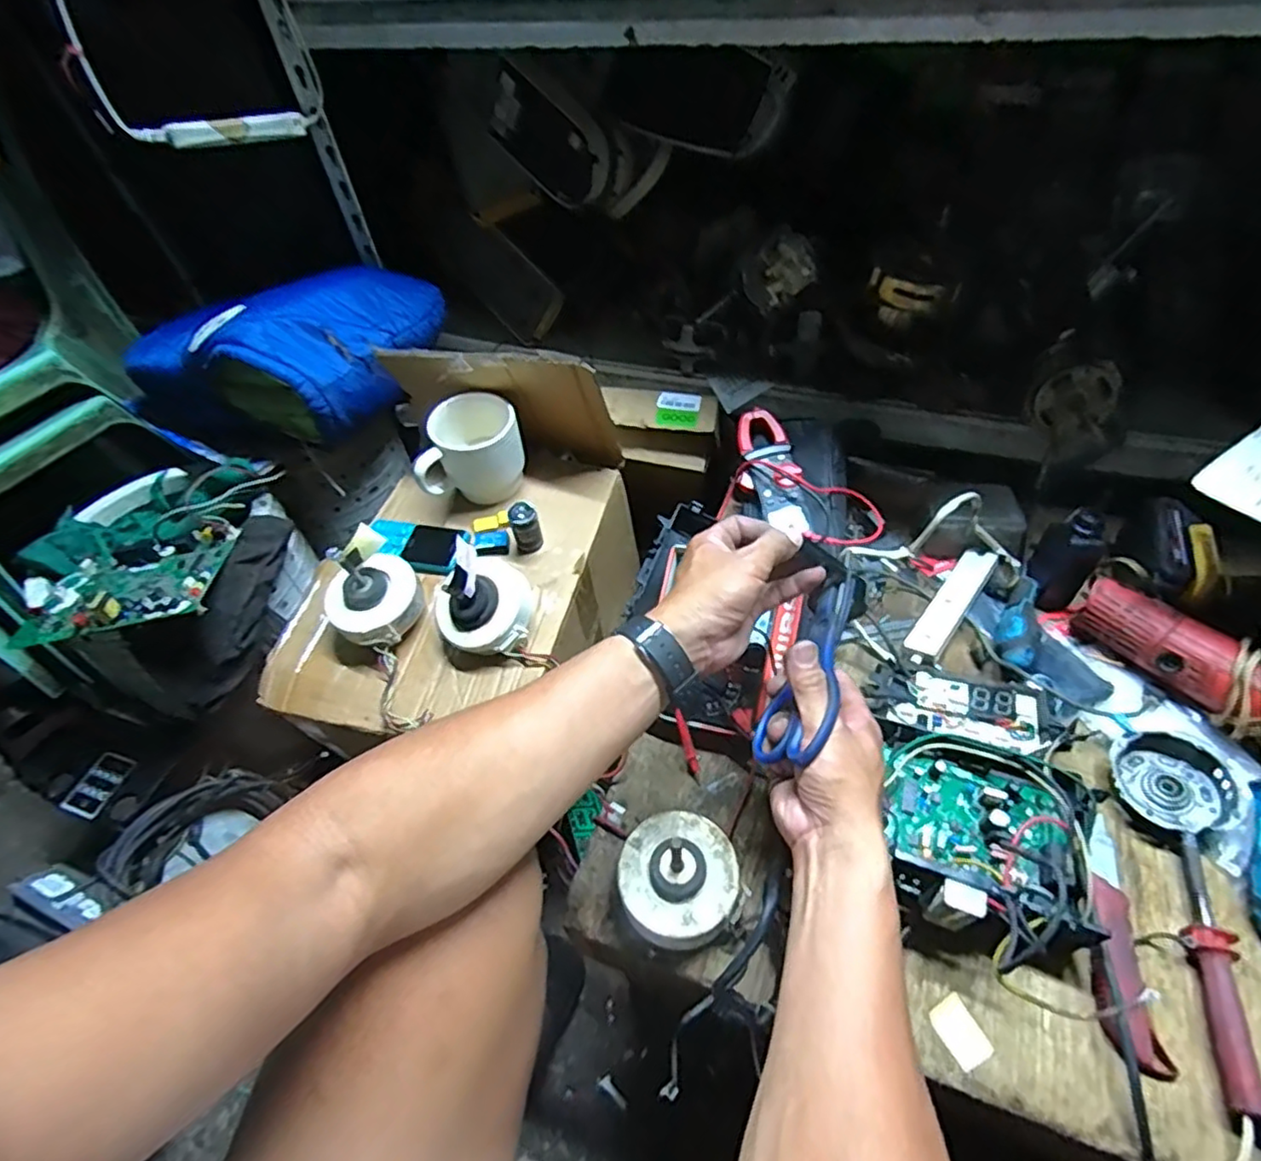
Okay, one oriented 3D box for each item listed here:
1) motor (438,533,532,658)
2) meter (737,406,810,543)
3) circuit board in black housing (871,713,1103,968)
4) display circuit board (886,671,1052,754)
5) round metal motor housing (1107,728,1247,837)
[{"bbox_3d":[-0.139,0.018,0.614,0.090,0.088,0.086,-3,50,4],"label":"motor"},{"bbox_3d":[0.150,-0.116,0.696,0.059,0.026,0.156,-12,70,-4],"label":"meter"},{"bbox_3d":[0.270,0.193,0.502,0.168,0.078,0.160,10,52,14],"label":"circuit board in black housing"},{"bbox_3d":[0.311,0.117,0.598,0.128,0.011,0.060,9,52,13],"label":"display circuit board"},{"bbox_3d":[0.446,0.167,0.535,0.082,0.027,0.078,-3,50,4],"label":"round metal motor housing"}]

